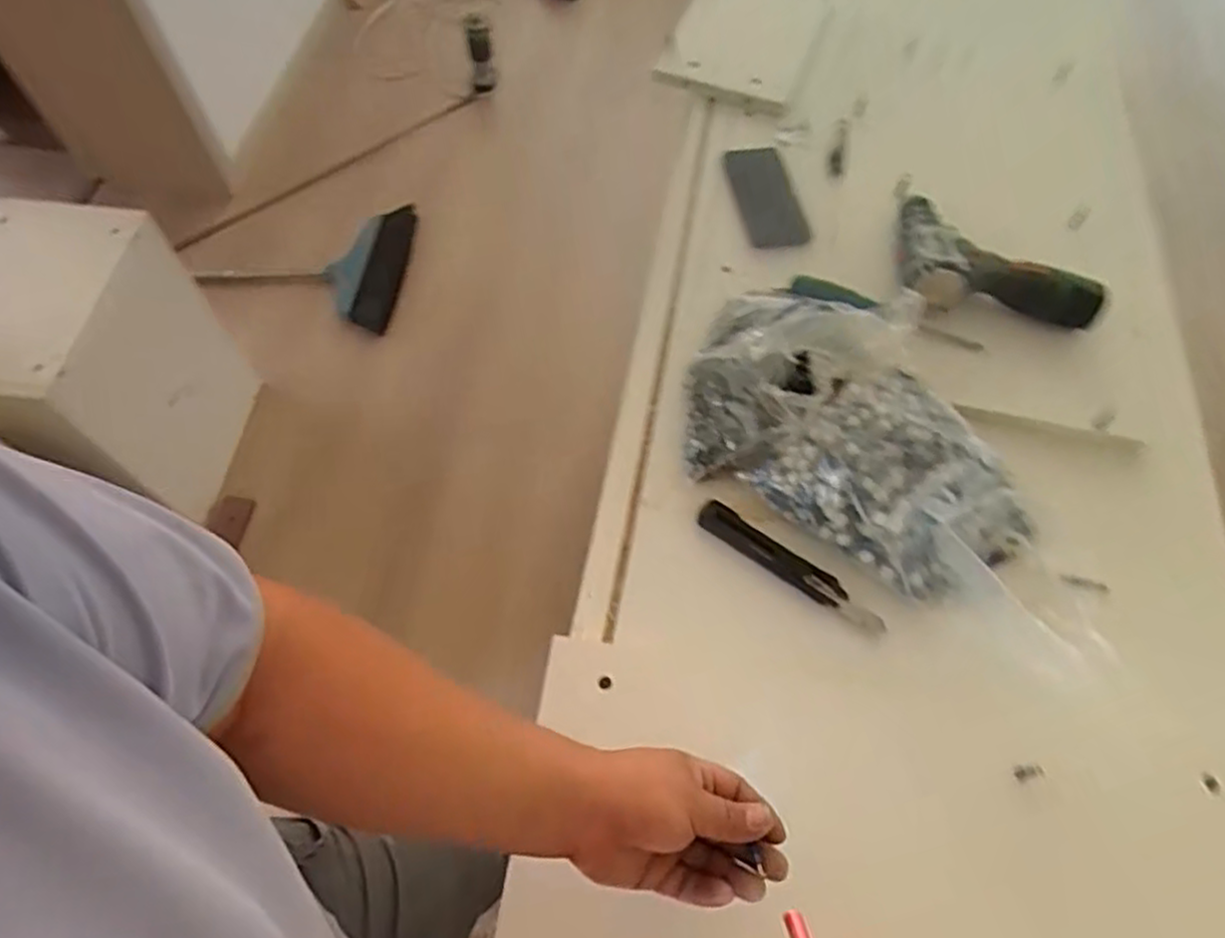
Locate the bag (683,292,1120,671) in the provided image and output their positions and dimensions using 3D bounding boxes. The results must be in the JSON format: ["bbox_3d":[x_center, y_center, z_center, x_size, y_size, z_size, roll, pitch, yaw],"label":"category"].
[{"bbox_3d":[0.269,-0.026,0.703,0.424,0.122,0.239,31,65,14],"label":"bag"}]

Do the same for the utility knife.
[{"bbox_3d":[0.163,0.088,0.689,0.187,0.012,0.034,32,65,15],"label":"utility knife"}]

